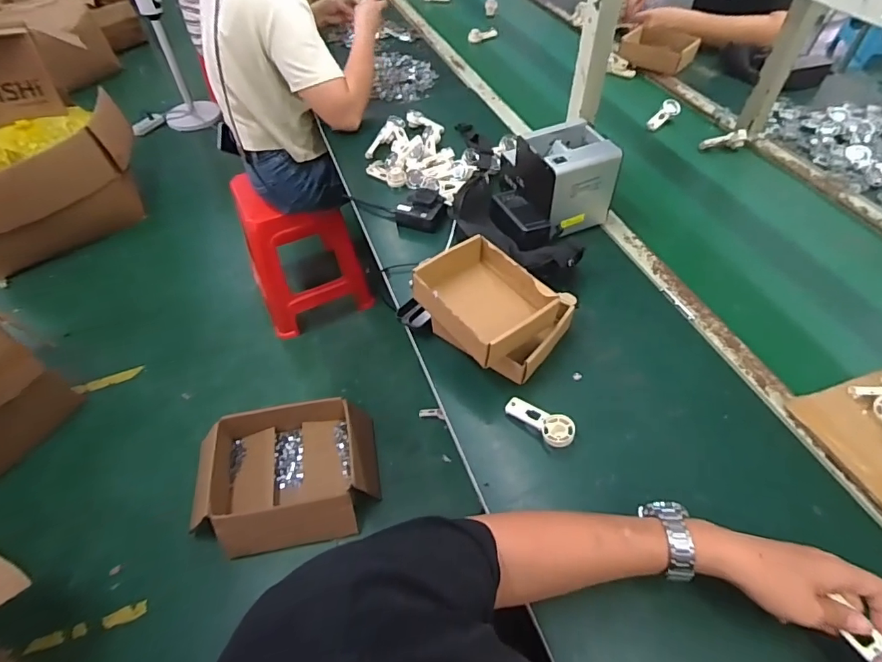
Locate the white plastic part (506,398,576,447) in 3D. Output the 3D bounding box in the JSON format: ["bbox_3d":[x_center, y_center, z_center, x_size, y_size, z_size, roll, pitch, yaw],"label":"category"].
[{"bbox_3d":[0.129,0.116,0.631,0.093,0.019,0.036,31,58,24],"label":"white plastic part"}]

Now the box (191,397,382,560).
[{"bbox_3d":[-0.407,0.371,1.295,0.459,0.122,0.392,-9,51,-5],"label":"box"}]

